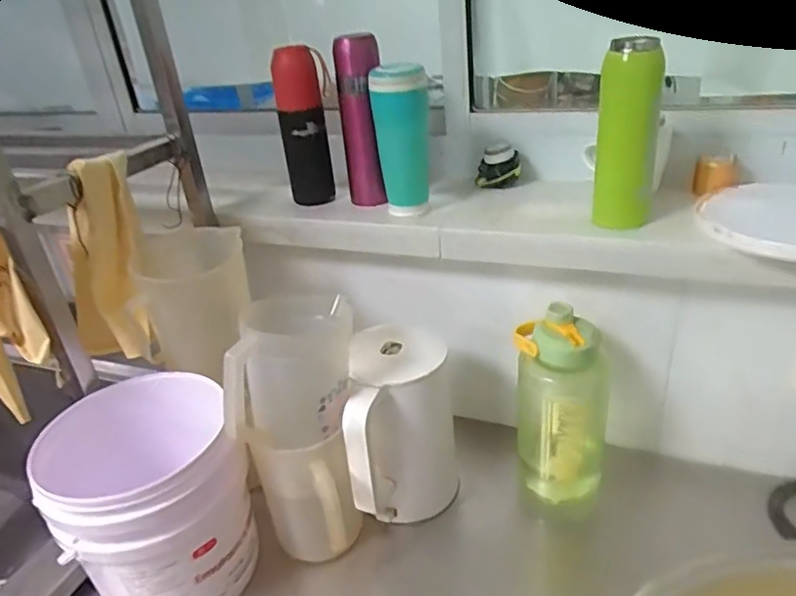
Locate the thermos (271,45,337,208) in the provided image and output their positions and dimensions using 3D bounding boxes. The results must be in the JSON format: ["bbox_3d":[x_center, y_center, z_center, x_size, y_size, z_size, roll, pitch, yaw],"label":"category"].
[{"bbox_3d":[-0.135,-0.251,0.887,0.073,0.223,0.061,-8,29,-3],"label":"thermos"}]

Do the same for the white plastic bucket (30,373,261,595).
[{"bbox_3d":[-0.283,0.242,0.698,0.199,0.219,0.192,-5,29,3],"label":"white plastic bucket"}]

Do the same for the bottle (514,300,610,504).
[{"bbox_3d":[0.210,0.148,0.772,0.118,0.265,0.095,4,30,19],"label":"bottle"}]

